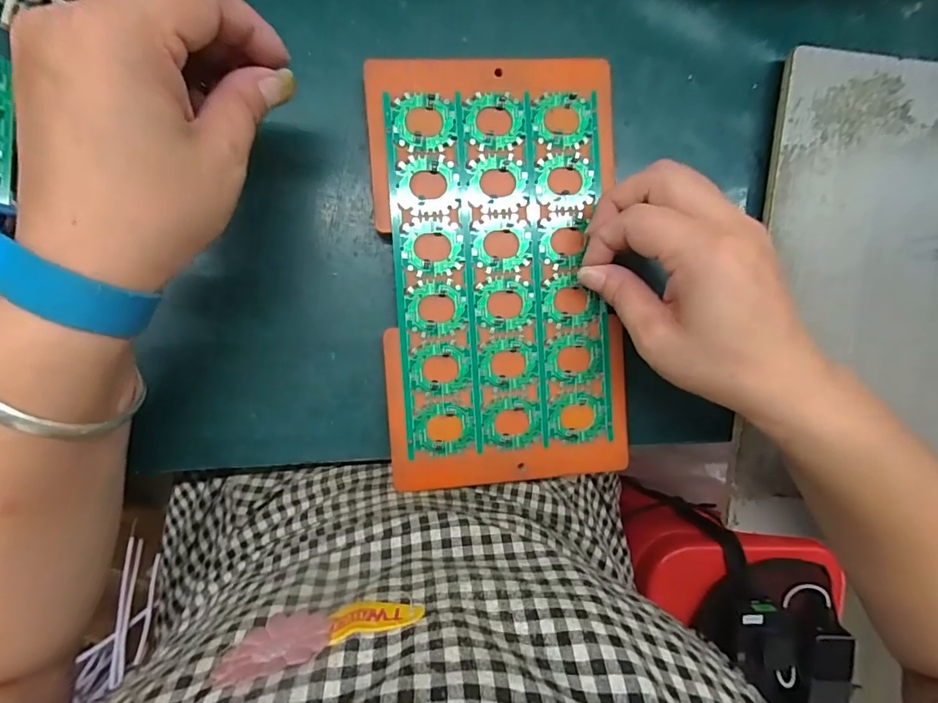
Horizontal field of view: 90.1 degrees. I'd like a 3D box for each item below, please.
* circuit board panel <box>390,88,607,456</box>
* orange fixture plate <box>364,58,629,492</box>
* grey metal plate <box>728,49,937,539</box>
[{"bbox_3d":[0.019,-0.043,0.266,0.118,0.004,0.198,-4,93,-5],"label":"circuit board panel"},{"bbox_3d":[0.018,-0.044,0.274,0.135,0.017,0.236,-4,93,-5],"label":"orange fixture plate"},{"bbox_3d":[0.276,-0.029,0.293,0.194,0.008,0.294,6,93,-2],"label":"grey metal plate"}]

